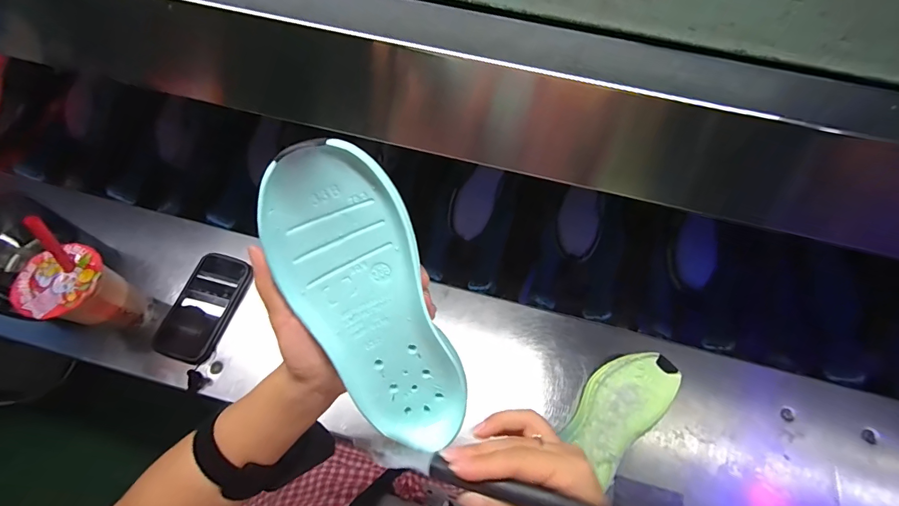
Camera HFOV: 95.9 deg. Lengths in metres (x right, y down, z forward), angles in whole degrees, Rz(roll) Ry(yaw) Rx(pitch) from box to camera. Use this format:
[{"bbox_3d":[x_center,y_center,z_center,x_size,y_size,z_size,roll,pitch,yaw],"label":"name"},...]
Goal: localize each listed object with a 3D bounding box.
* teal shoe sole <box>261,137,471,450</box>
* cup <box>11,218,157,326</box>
[{"bbox_3d":[-0.050,0.042,0.270,0.082,0.029,0.224,-25,112,-13],"label":"teal shoe sole"},{"bbox_3d":[-0.452,0.044,0.496,0.081,0.223,0.085,0,66,0],"label":"cup"}]

